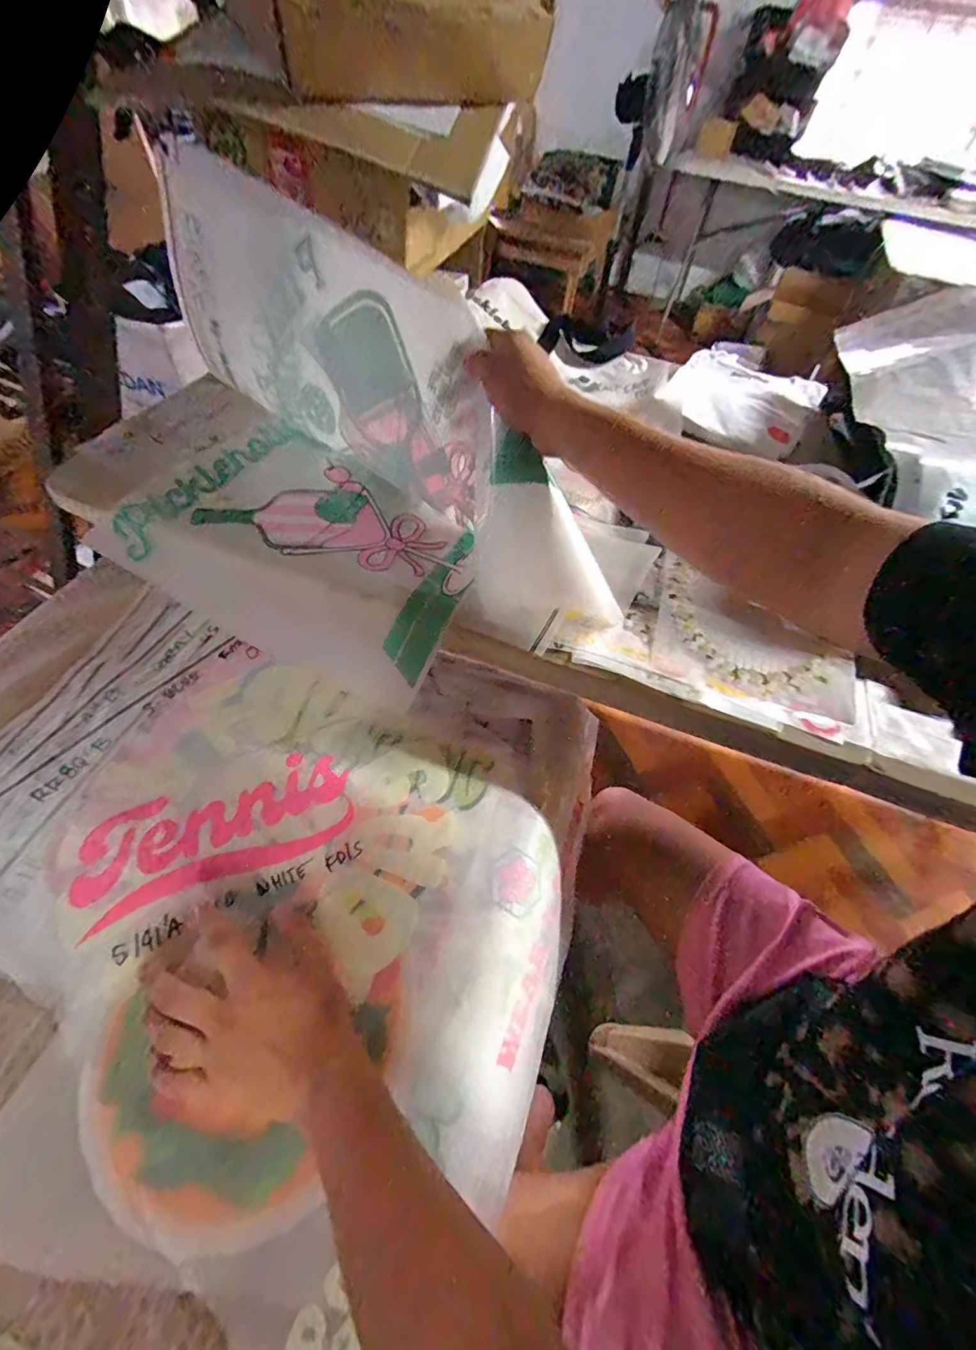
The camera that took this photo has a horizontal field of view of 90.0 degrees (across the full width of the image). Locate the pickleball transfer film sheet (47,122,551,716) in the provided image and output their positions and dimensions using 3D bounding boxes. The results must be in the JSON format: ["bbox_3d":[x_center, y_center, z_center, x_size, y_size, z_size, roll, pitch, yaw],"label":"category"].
[{"bbox_3d":[-0.225,-0.223,0.496,0.503,0.296,0.269,26,58,15],"label":"pickleball transfer film sheet"}]

